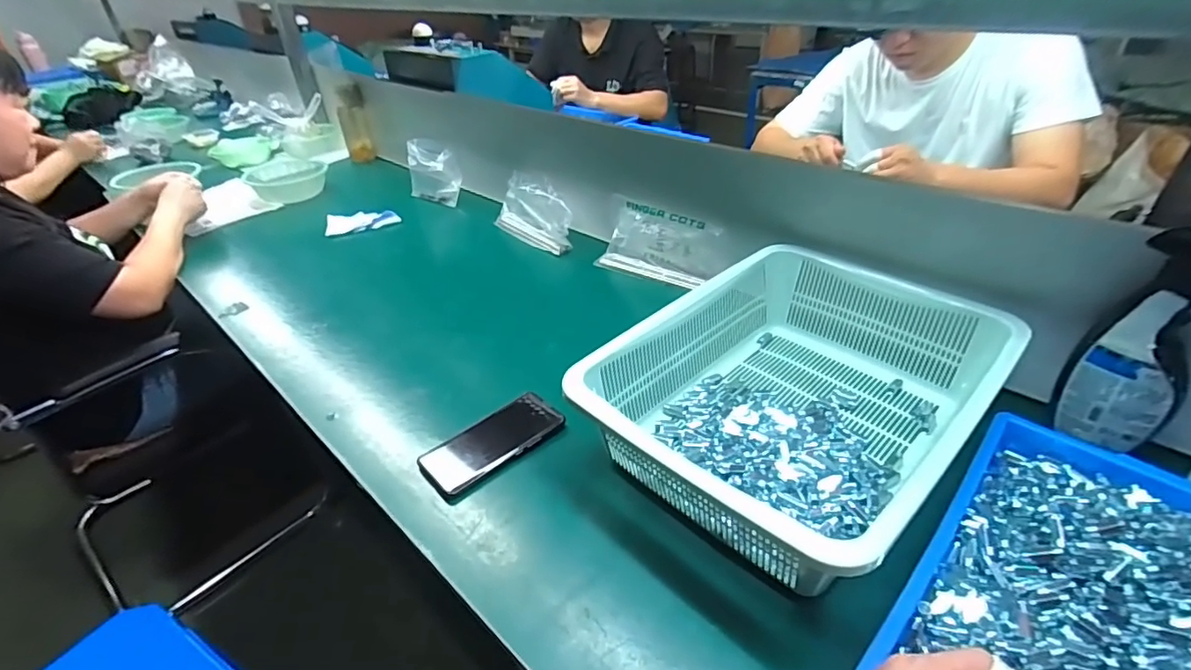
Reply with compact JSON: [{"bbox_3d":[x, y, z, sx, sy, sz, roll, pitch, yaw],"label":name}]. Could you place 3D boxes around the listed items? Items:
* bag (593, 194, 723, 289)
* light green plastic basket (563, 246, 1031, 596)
[{"bbox_3d":[0.103,-0.152,0.953,0.212,0.109,0.066,15,39,25],"label":"bag"},{"bbox_3d":[0.220,0.057,0.616,0.318,0.104,0.412,27,45,36],"label":"light green plastic basket"}]

